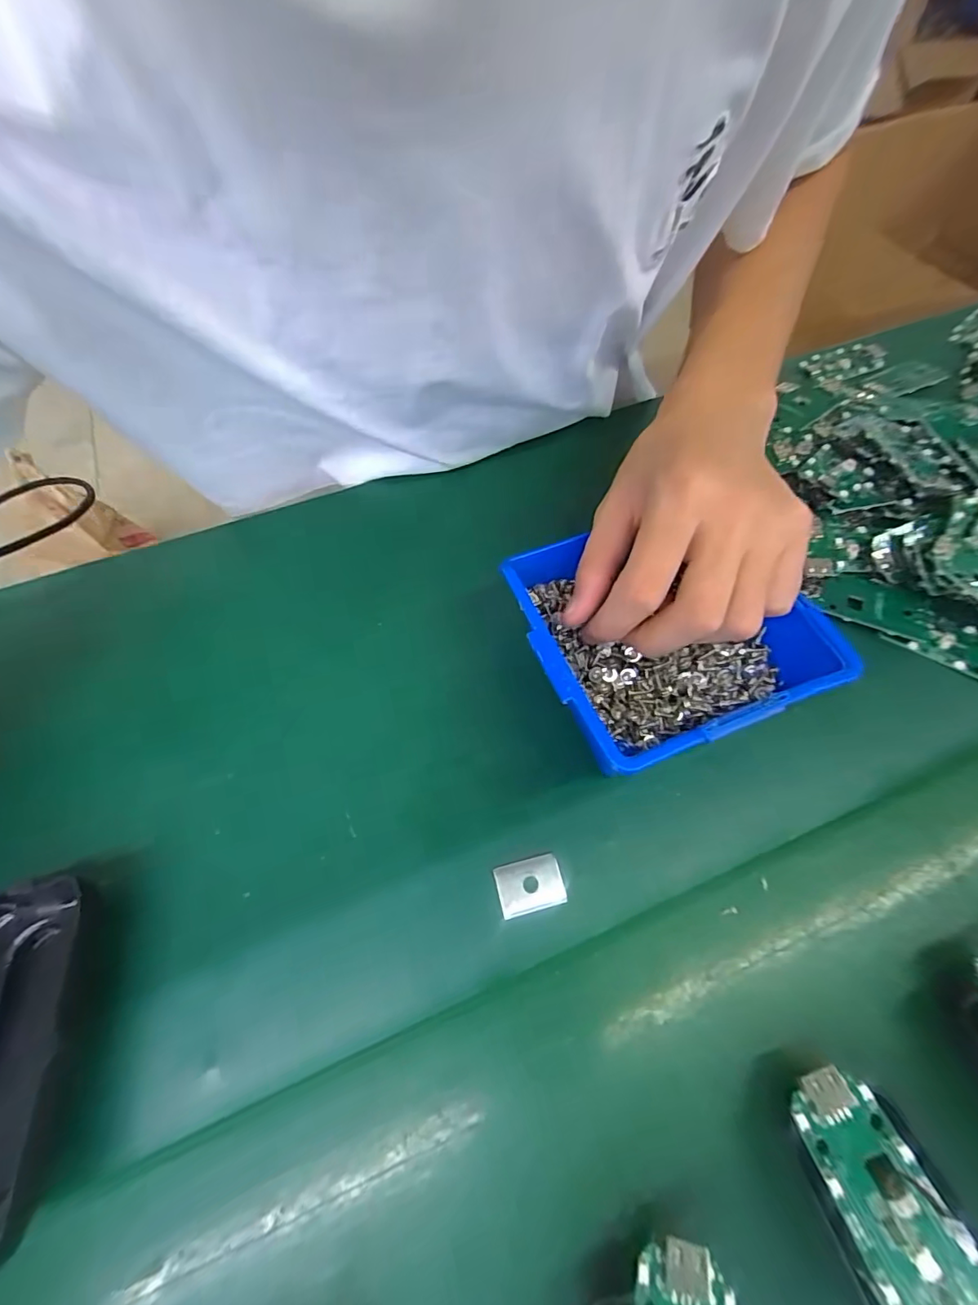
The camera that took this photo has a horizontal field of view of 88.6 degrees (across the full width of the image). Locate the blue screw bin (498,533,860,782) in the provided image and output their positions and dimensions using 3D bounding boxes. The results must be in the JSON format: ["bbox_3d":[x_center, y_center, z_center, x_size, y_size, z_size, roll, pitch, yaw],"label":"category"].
[{"bbox_3d":[0.071,-0.014,0.228,0.112,0.049,0.118,-20,66,-10],"label":"blue screw bin"}]

